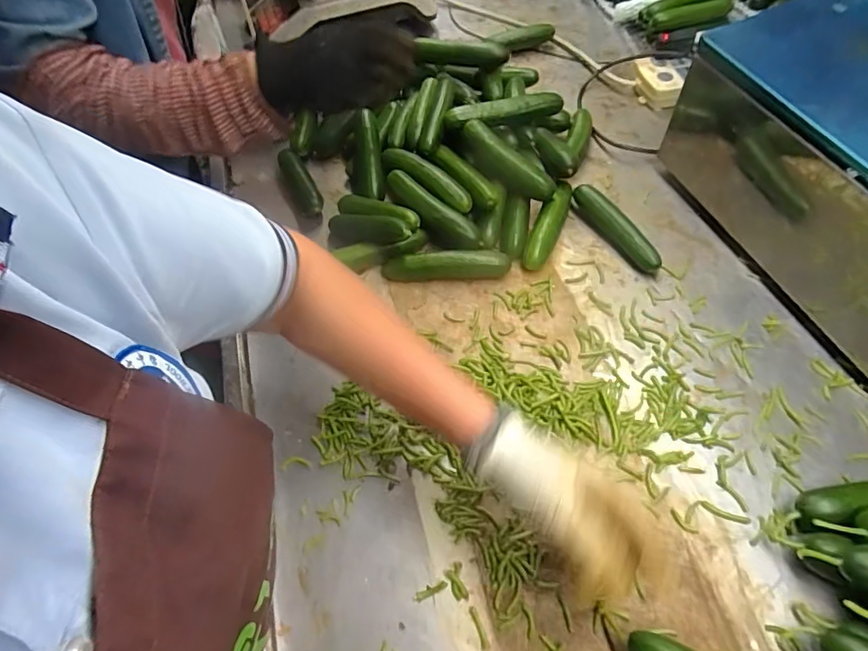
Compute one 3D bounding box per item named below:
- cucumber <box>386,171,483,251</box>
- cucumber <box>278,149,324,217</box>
[{"bbox_3d":[-0.004,-0.140,0.591,0.138,0.028,0.031,38,68,25],"label":"cucumber"},{"bbox_3d":[-0.182,-0.191,0.668,0.035,0.028,0.120,-25,59,-11],"label":"cucumber"}]

